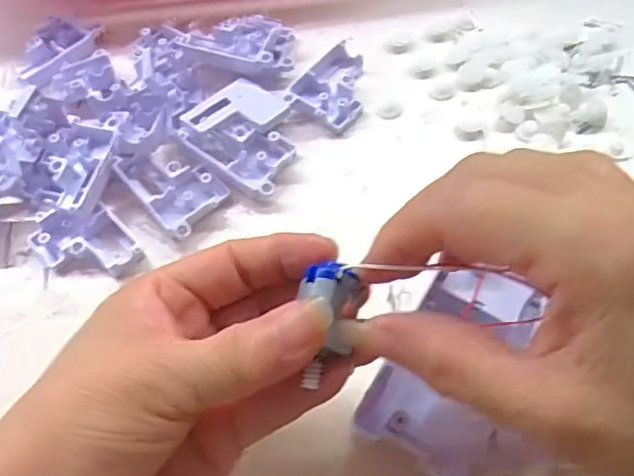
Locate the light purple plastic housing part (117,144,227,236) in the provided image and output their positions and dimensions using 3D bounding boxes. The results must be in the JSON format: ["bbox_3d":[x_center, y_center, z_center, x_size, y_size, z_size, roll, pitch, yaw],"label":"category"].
[{"bbox_3d":[-0.070,-0.028,0.288,0.035,0.012,0.055,-41,67,-17],"label":"light purple plastic housing part"}]

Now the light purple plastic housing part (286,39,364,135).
[{"bbox_3d":[0.012,-0.080,0.318,0.035,0.010,0.048,32,68,18],"label":"light purple plastic housing part"}]

